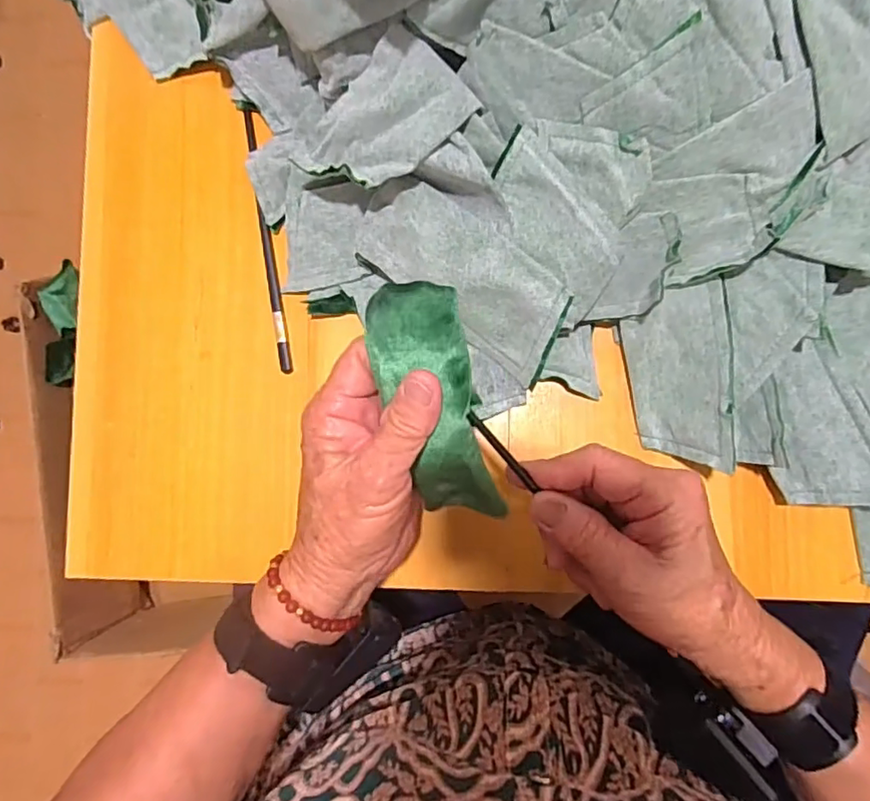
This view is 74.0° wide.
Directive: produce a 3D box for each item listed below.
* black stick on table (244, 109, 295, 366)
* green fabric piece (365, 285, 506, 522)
[{"bbox_3d":[-0.113,-0.108,0.386,0.008,0.007,0.179,-9,87,1],"label":"black stick on table"},{"bbox_3d":[0.003,0.016,0.301,0.046,0.030,0.152,-14,122,1],"label":"green fabric piece"}]

